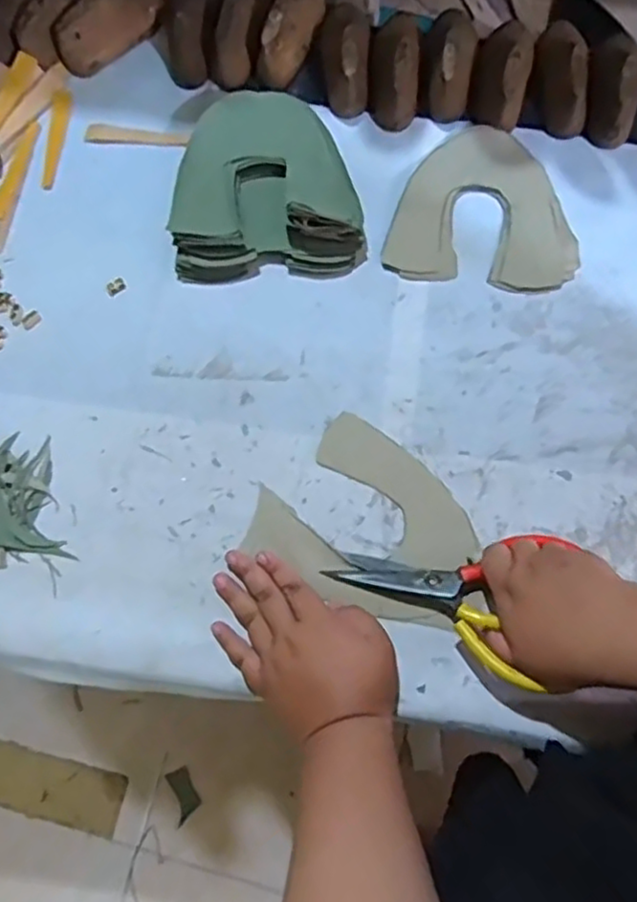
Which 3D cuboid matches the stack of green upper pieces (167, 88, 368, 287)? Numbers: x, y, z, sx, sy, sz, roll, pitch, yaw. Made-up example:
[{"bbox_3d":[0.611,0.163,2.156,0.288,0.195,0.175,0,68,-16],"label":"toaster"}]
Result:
[{"bbox_3d":[-0.049,-0.251,0.634,0.168,0.044,0.180,-3,72,0],"label":"stack of green upper pieces"}]

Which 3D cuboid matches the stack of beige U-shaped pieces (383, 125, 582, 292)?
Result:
[{"bbox_3d":[0.157,-0.230,0.642,0.170,0.011,0.163,6,73,3],"label":"stack of beige U-shaped pieces"}]

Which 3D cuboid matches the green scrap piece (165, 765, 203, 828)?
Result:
[{"bbox_3d":[-0.236,0.604,1.198,0.046,0.004,0.084,-23,72,-9],"label":"green scrap piece"}]

